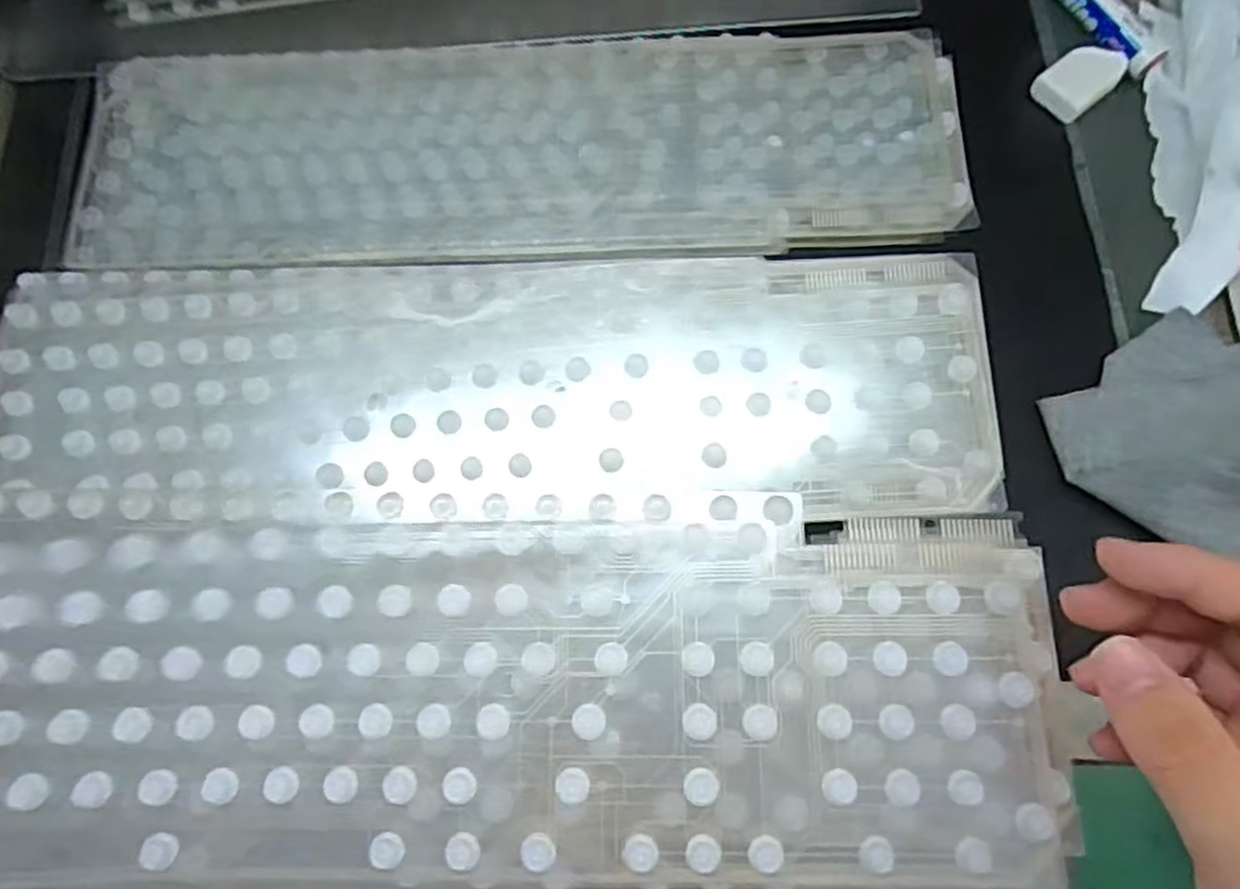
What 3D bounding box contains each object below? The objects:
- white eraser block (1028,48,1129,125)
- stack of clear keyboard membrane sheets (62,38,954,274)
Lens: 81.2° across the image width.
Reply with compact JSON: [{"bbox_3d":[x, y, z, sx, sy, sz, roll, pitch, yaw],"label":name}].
[{"bbox_3d":[0.214,-0.170,0.336,0.041,0.008,0.026,-38,77,-9],"label":"white eraser block"},{"bbox_3d":[-0.051,-0.142,0.341,0.411,0.005,0.118,0,74,1],"label":"stack of clear keyboard membrane sheets"}]

